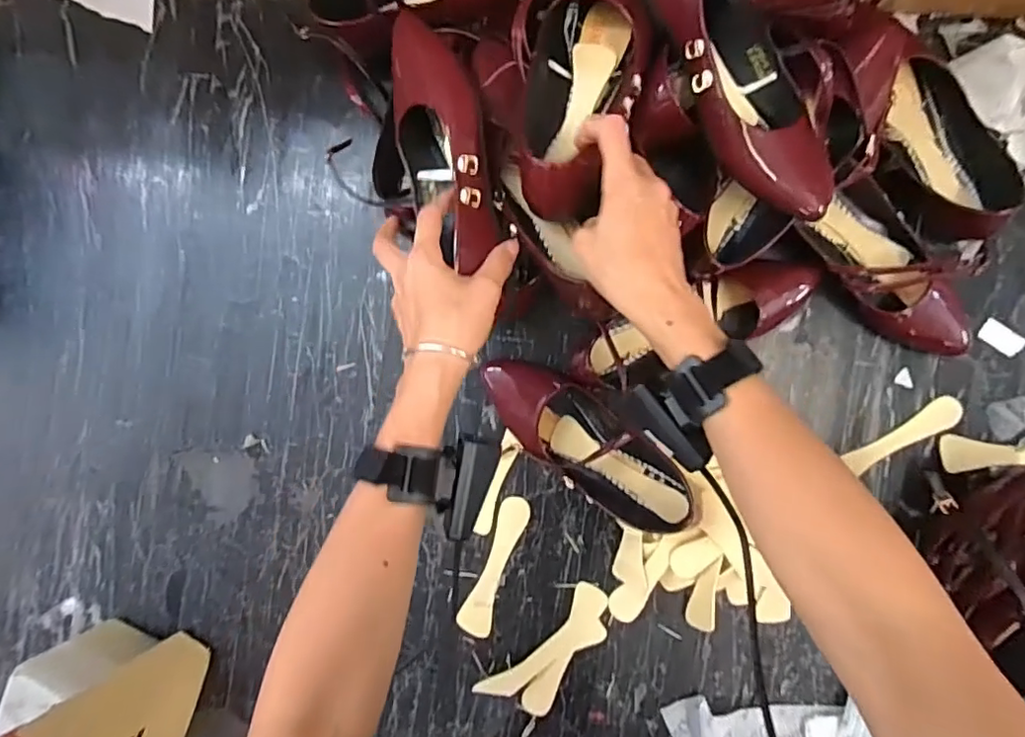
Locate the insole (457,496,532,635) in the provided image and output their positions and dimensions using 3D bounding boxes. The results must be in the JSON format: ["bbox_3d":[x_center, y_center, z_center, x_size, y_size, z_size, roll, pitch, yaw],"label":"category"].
[{"bbox_3d":[-0.019,0.203,0.599,0.034,0.004,0.147,19,91,5],"label":"insole"}]

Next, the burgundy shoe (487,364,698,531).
[{"bbox_3d":[0.068,0.072,0.553,0.237,0.071,0.089,38,95,2],"label":"burgundy shoe"}]

